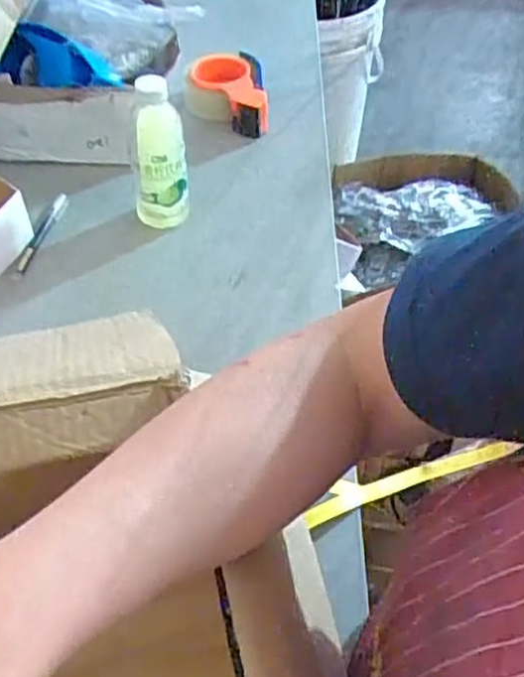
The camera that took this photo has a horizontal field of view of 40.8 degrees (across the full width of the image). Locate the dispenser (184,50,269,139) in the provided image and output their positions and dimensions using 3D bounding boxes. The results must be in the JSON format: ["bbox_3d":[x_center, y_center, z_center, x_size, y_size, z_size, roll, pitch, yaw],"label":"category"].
[{"bbox_3d":[-0.048,-0.326,0.937,0.101,0.056,0.138,-3,50,-4],"label":"dispenser"}]

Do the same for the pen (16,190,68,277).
[{"bbox_3d":[-0.249,-0.118,0.795,0.015,0.010,0.139,8,51,6],"label":"pen"}]

